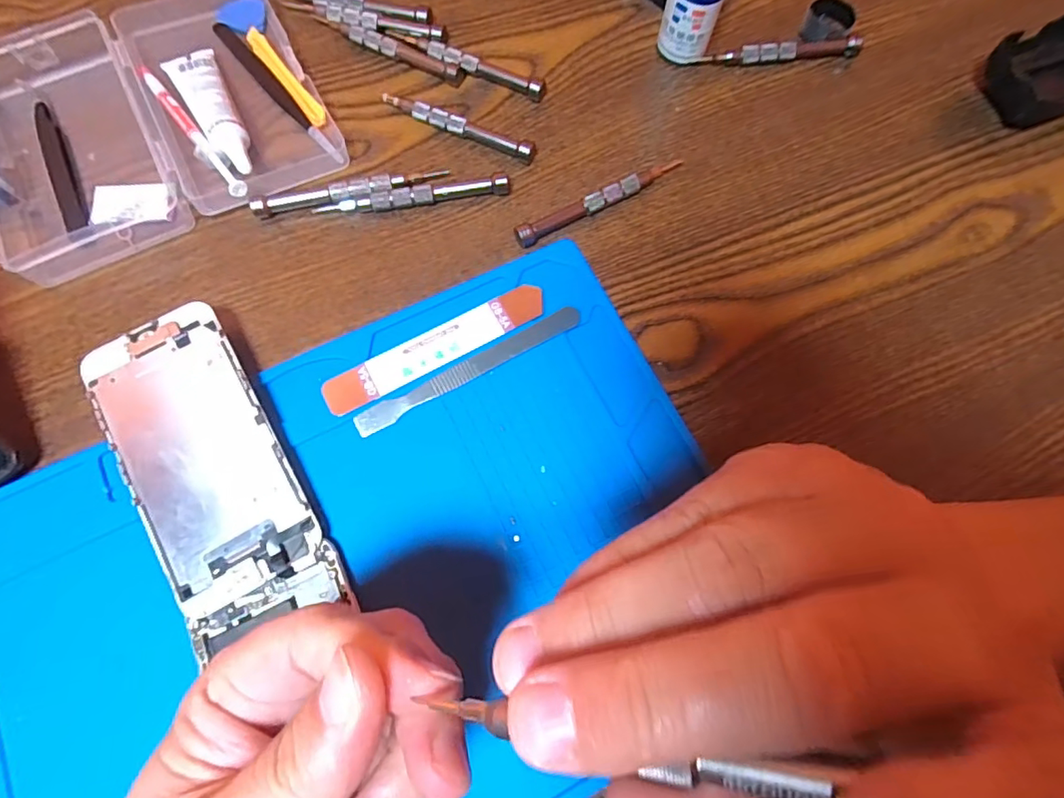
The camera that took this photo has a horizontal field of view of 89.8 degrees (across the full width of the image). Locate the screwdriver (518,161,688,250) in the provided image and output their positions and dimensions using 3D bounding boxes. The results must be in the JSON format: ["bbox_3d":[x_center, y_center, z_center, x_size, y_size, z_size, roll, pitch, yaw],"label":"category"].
[{"bbox_3d":[0.039,-0.109,0.293,0.107,0.010,0.010,-29,75,-10],"label":"screwdriver"}]

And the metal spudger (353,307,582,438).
[{"bbox_3d":[-0.030,-0.015,0.265,0.121,0.004,0.011,-29,83,-8],"label":"metal spudger"}]

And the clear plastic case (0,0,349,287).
[{"bbox_3d":[-0.216,-0.162,0.296,0.175,0.022,0.154,-28,75,-9],"label":"clear plastic case"}]

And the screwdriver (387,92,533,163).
[{"bbox_3d":[-0.042,-0.157,0.306,0.093,0.012,0.012,22,74,6],"label":"screwdriver"}]

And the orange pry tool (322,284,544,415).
[{"bbox_3d":[-0.047,-0.026,0.267,0.115,0.004,0.021,-28,75,-9],"label":"orange pry tool"}]

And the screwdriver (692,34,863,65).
[{"bbox_3d":[0.150,-0.211,0.323,0.097,0.009,0.013,-7,73,-3],"label":"screwdriver"}]

